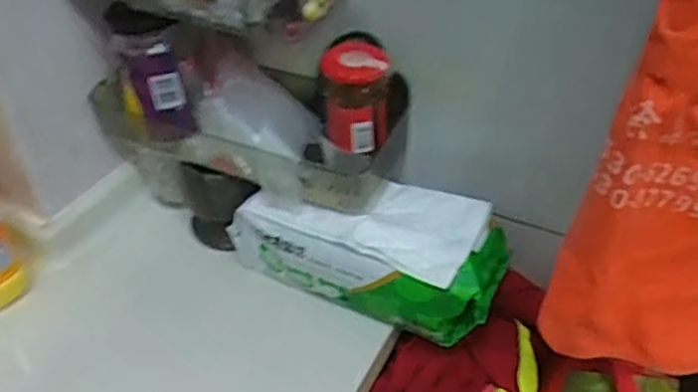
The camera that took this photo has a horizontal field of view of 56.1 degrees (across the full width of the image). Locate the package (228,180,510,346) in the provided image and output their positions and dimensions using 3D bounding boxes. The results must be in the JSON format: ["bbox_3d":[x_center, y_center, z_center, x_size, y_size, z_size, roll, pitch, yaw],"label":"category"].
[{"bbox_3d":[0.019,0.050,0.708,0.288,0.109,0.103,18,43,23],"label":"package"}]

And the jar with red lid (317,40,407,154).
[{"bbox_3d":[0.014,-0.105,0.676,0.071,0.094,0.070,19,43,24],"label":"jar with red lid"}]

